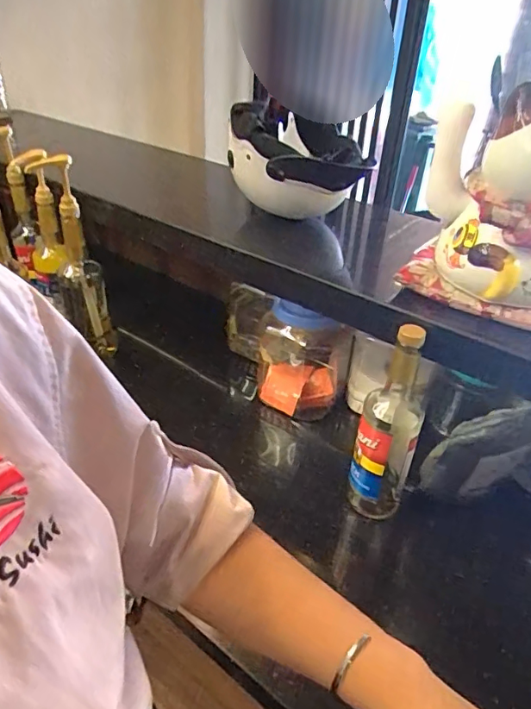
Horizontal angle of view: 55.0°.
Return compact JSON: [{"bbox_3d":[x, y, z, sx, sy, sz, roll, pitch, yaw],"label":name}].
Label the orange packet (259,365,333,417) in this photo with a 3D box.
[{"bbox_3d":[0.058,0.059,0.906,0.123,0.071,0.062,-9,35,-17],"label":"orange packet"}]

